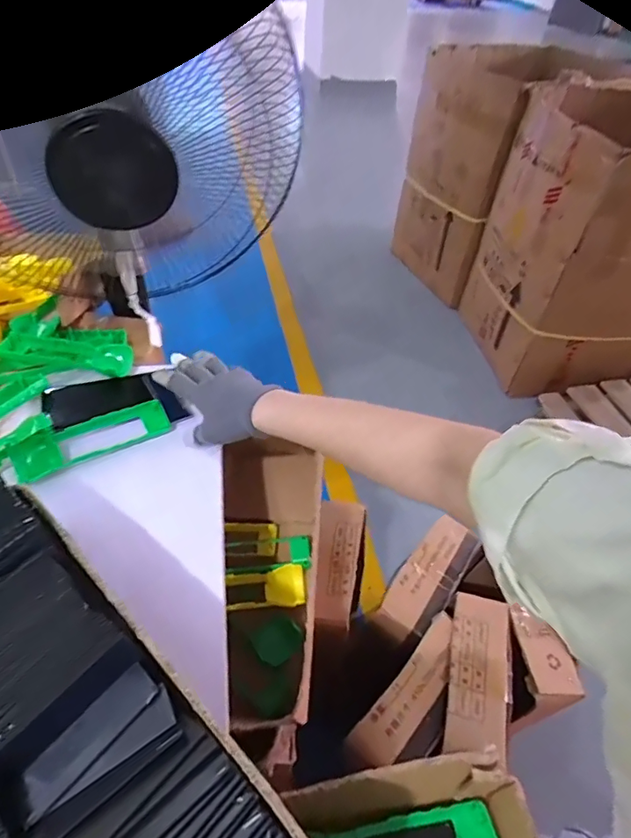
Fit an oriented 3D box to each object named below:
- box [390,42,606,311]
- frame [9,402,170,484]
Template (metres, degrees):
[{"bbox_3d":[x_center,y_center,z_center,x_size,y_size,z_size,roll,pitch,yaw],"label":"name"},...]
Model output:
[{"bbox_3d":[0.540,-0.819,1.626,0.398,0.721,0.386,-15,50,-19],"label":"box"},{"bbox_3d":[-0.248,0.022,0.553,0.163,0.027,0.051,-17,50,-21],"label":"frame"}]

